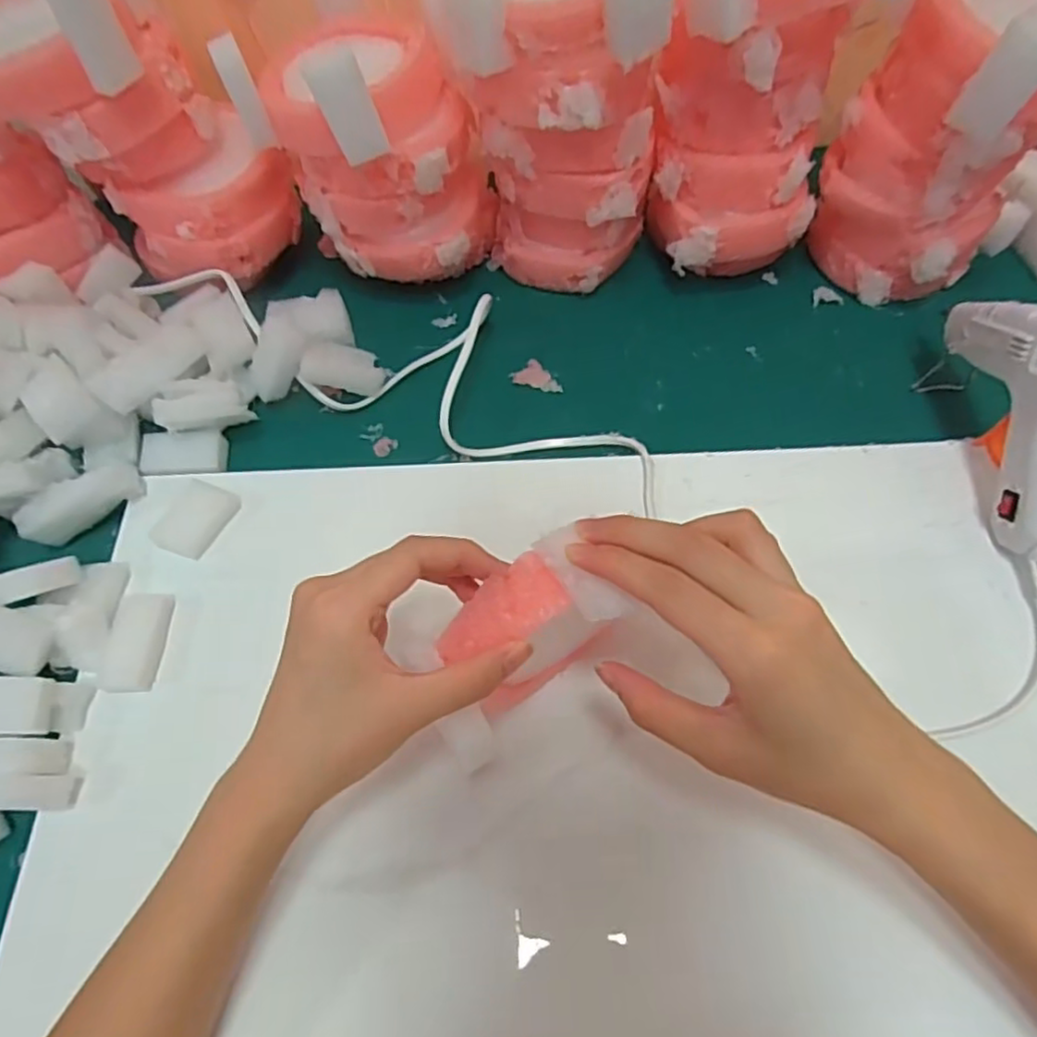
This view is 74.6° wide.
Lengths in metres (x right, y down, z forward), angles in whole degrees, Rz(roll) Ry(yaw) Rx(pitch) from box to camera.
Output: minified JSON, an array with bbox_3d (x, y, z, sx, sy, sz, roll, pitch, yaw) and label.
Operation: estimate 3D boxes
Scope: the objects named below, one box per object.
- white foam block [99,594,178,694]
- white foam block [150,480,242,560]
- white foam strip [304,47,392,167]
[{"bbox_3d":[-0.192,0.062,0.344,0.023,0.015,0.050,0,60,2],"label":"white foam block"},{"bbox_3d":[-0.179,0.000,0.377,0.030,0.008,0.043,23,64,15],"label":"white foam block"},{"bbox_3d":[-0.086,-0.210,0.351,0.026,0.052,0.007,-35,50,-7],"label":"white foam strip"}]

